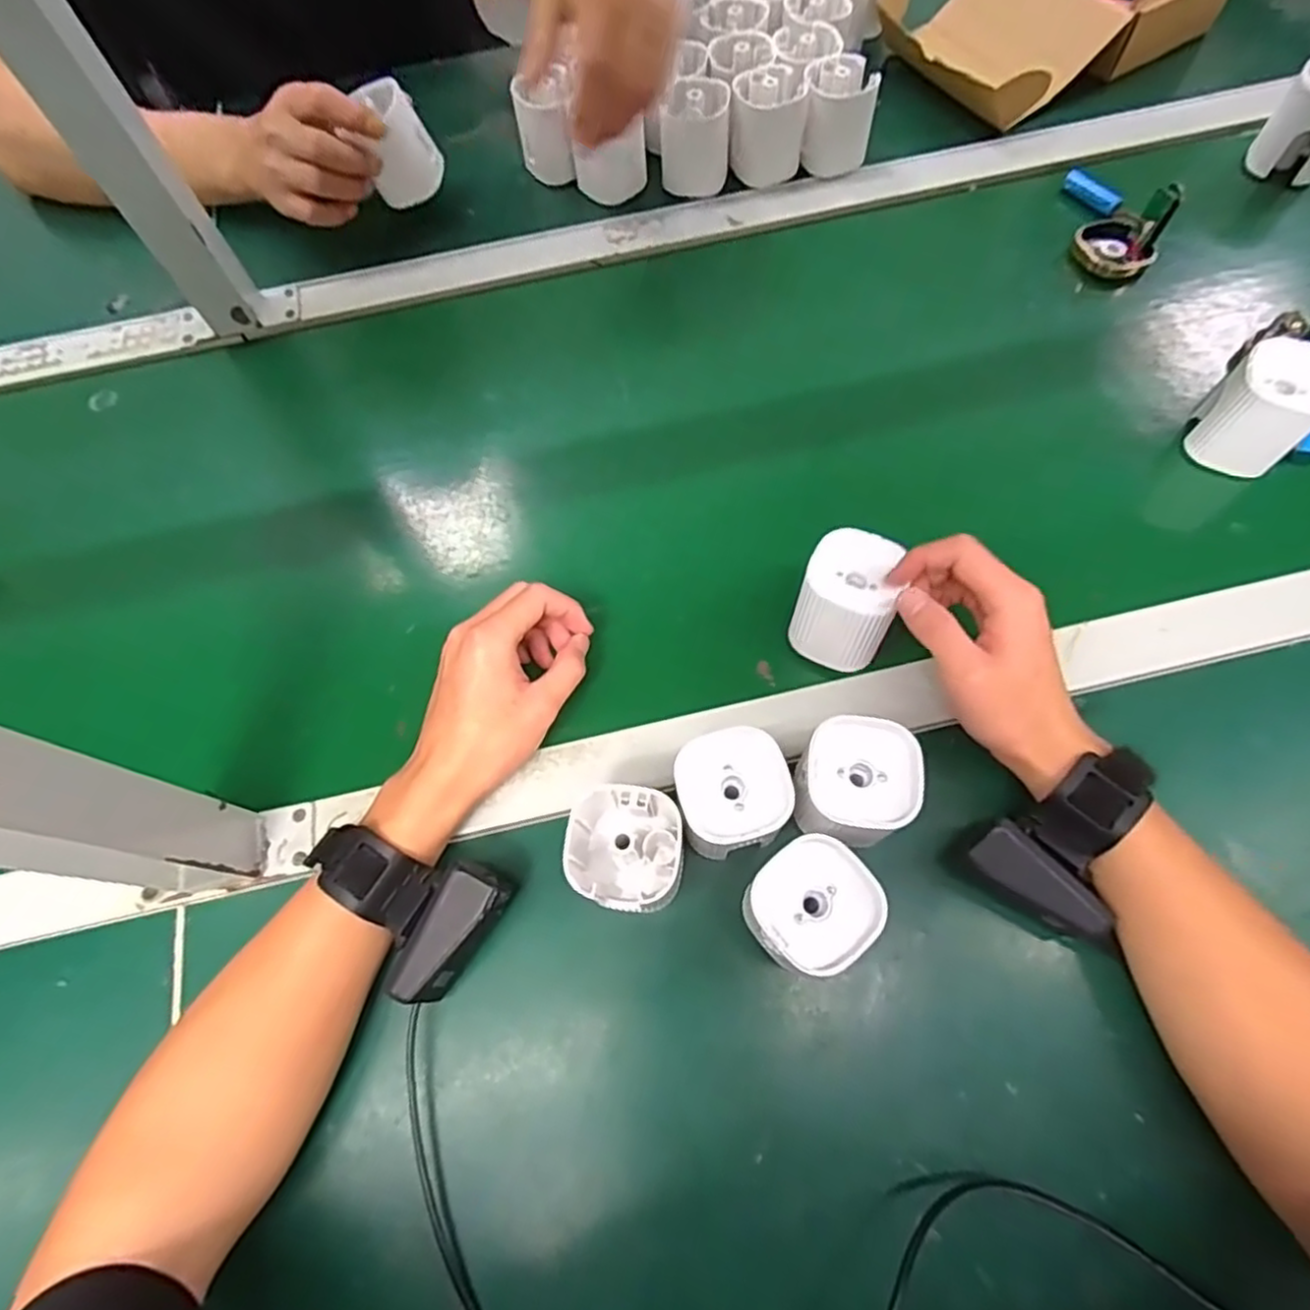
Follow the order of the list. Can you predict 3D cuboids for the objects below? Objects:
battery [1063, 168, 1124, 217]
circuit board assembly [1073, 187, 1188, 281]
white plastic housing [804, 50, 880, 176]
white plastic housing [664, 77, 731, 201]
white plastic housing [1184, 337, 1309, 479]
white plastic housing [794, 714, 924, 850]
[{"bbox_3d":[0.361,-0.381,0.579,0.017,0.015,0.049,-34,68,-11],"label":"battery"},{"bbox_3d":[0.361,-0.324,0.545,0.058,0.058,0.047,22,69,13],"label":"circuit board assembly"},{"bbox_3d":[0.153,-0.451,0.592,0.058,0.066,0.053,9,67,8],"label":"white plastic housing"},{"bbox_3d":[0.035,-0.436,0.594,0.050,0.067,0.053,3,66,5],"label":"white plastic housing"},{"bbox_3d":[0.391,-0.156,0.454,0.054,0.066,0.055,41,74,19],"label":"white plastic housing"},{"bbox_3d":[0.101,0.069,0.369,0.056,0.065,0.054,8,67,7],"label":"white plastic housing"}]

